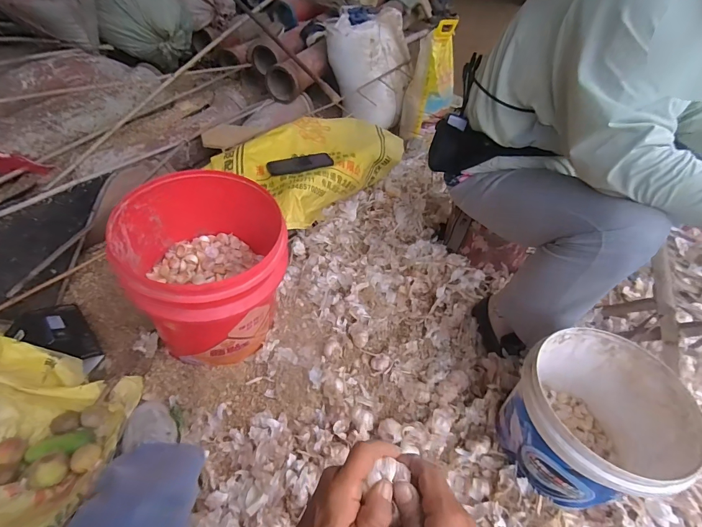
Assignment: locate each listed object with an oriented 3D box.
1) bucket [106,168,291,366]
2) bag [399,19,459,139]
[{"bbox_3d":[-0.298,0.022,0.777,0.271,0.335,0.284,3,46,-3],"label":"bucket"},{"bbox_3d":[0.346,-0.763,1.534,0.187,0.454,0.082,20,25,13],"label":"bag"}]

